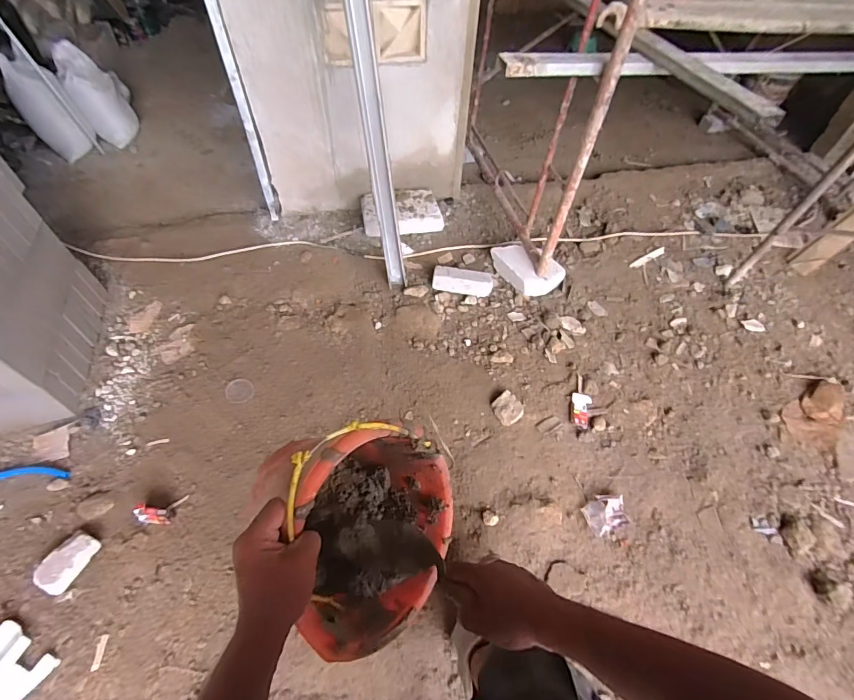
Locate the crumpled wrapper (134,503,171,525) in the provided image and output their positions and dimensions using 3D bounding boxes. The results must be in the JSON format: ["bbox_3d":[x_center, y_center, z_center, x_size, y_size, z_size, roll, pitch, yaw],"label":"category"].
[{"bbox_3d":[-0.821,0.495,1.257,0.108,0.026,0.050,24,57,-7],"label":"crumpled wrapper"}]

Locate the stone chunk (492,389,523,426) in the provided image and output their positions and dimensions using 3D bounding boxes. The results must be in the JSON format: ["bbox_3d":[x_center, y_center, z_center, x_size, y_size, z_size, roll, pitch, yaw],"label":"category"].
[{"bbox_3d":[0.292,0.213,1.520,0.097,0.046,0.103,1,56,-2],"label":"stone chunk"}]

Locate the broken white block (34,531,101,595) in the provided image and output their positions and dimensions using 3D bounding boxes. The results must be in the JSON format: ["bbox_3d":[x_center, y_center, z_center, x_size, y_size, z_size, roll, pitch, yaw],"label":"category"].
[{"bbox_3d":[-1.003,0.593,1.179,0.094,0.062,0.152,25,57,16],"label":"broken white block"}]

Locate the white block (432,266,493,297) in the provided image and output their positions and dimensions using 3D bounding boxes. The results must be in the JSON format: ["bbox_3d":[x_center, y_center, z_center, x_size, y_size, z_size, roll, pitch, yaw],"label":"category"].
[{"bbox_3d":[0.156,-0.300,1.847,0.254,0.080,0.084,8,56,3],"label":"white block"}]

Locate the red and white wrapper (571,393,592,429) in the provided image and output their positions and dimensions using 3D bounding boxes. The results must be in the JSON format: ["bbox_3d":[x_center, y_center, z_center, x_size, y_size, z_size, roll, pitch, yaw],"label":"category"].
[{"bbox_3d":[0.572,0.223,1.550,0.071,0.015,0.125,7,70,2],"label":"red and white wrapper"}]

